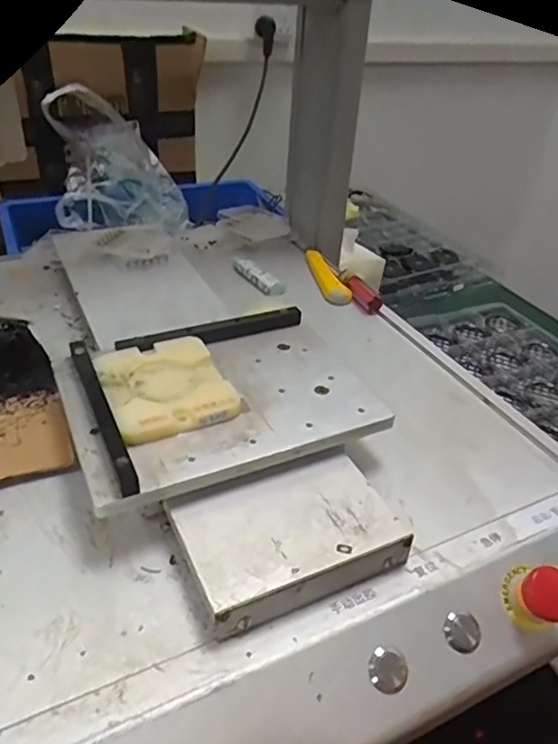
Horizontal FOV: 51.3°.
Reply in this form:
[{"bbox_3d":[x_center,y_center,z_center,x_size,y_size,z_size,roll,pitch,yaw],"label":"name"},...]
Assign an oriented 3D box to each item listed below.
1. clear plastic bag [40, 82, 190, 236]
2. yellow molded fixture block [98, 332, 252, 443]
[{"bbox_3d":[-0.237,-0.303,0.869,0.189,0.172,0.187,-7,37,-17],"label":"clear plastic bag"},{"bbox_3d":[-0.076,0.009,0.391,0.077,0.013,0.093,-13,39,-24],"label":"yellow molded fixture block"}]

